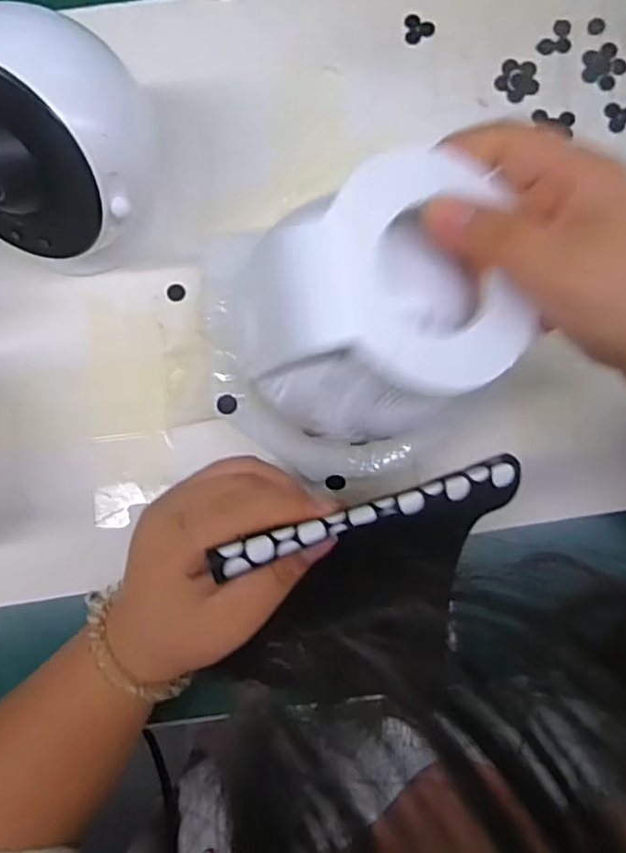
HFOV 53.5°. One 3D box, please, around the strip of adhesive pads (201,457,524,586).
[{"bbox_3d":[0.023,0.033,0.229,0.119,0.004,0.013,-16,81,-11],"label":"strip of adhesive pads"}]

